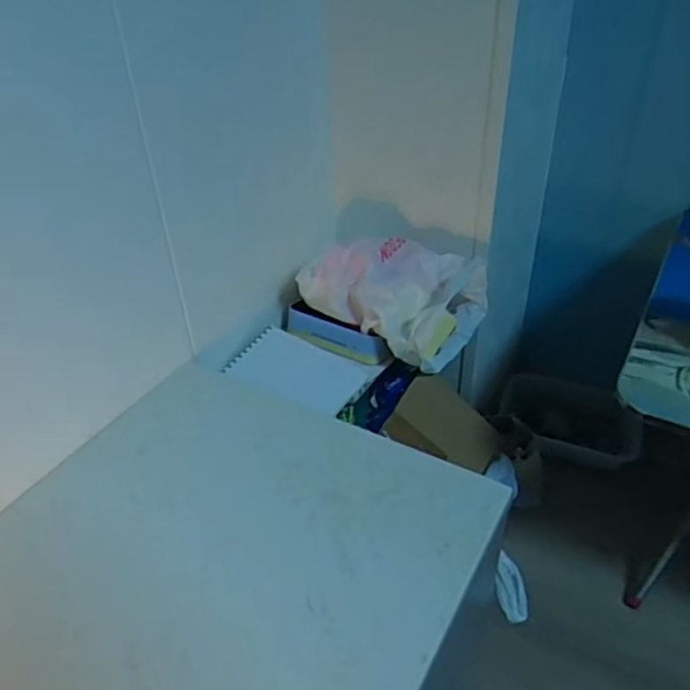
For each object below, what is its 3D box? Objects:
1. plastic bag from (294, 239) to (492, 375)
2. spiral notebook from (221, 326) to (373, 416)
[{"bbox_3d":[0.088,-0.091,1.061,0.238,0.176,0.210,22,43,28],"label":"plastic bag"},{"bbox_3d":[-0.079,0.044,1.026,0.211,0.015,0.125,24,55,21],"label":"spiral notebook"}]

